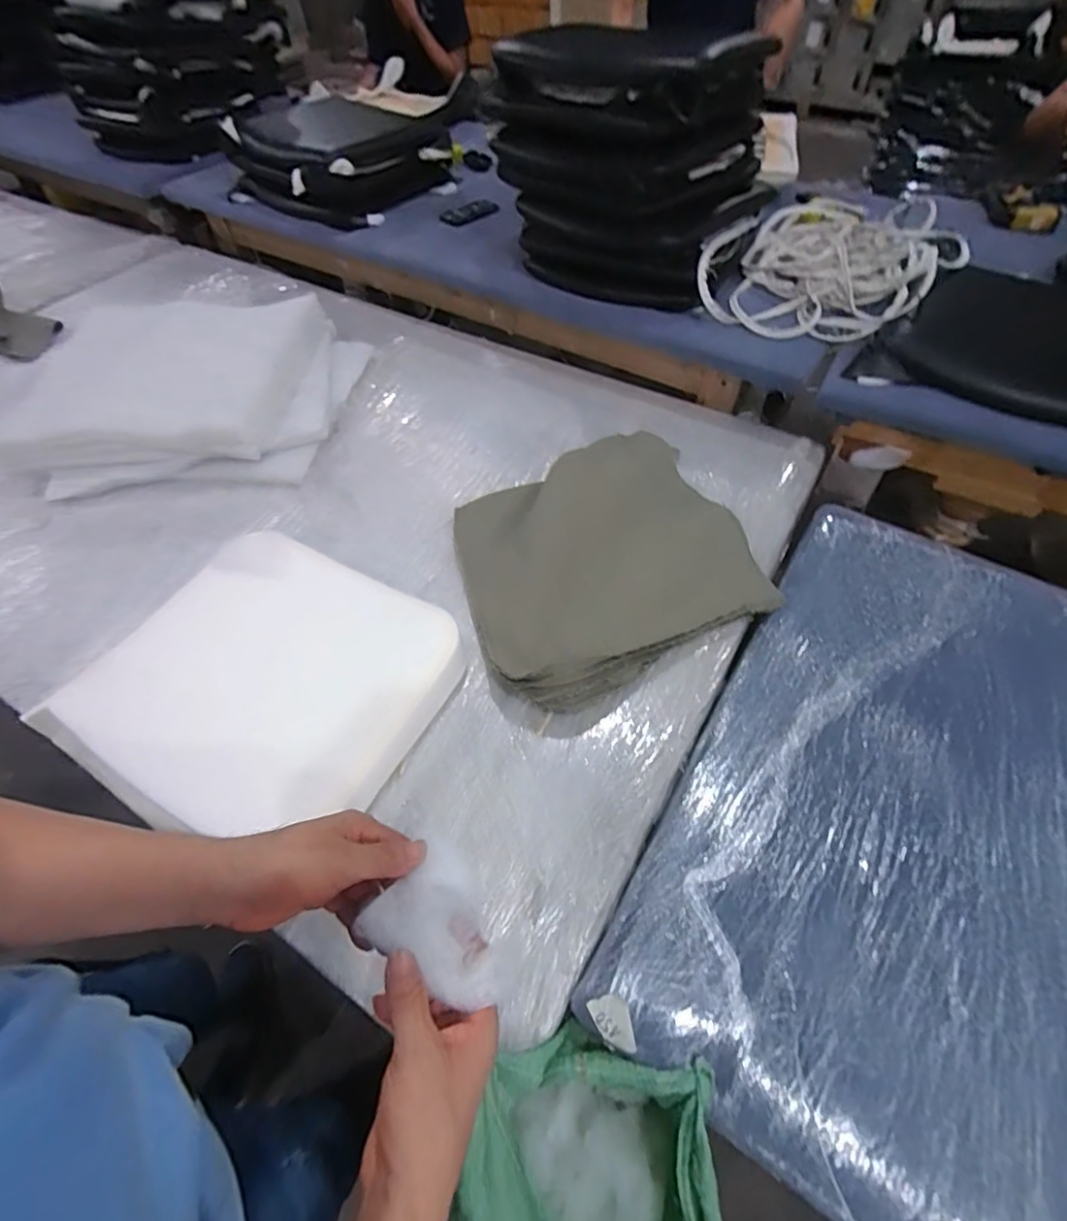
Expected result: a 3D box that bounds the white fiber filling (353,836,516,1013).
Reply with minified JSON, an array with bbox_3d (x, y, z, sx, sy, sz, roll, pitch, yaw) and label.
[{"bbox_3d":[-0.058,0.231,0.401,0.104,0.035,0.079,31,61,20],"label":"white fiber filling"}]

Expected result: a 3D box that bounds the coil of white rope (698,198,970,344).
[{"bbox_3d":[0.677,-0.777,1.205,0.430,0.102,0.636,28,60,19],"label":"coil of white rope"}]

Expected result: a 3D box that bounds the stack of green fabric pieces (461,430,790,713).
[{"bbox_3d":[0.109,-0.100,0.912,0.474,0.083,0.461,-23,58,-15],"label":"stack of green fabric pieces"}]

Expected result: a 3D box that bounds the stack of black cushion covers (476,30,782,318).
[{"bbox_3d":[0.203,-0.927,1.141,0.485,0.380,0.348,35,62,22],"label":"stack of black cushion covers"}]

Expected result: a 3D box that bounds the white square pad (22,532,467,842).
[{"bbox_3d":[-0.381,0.106,0.791,0.469,0.056,0.423,25,59,17],"label":"white square pad"}]

